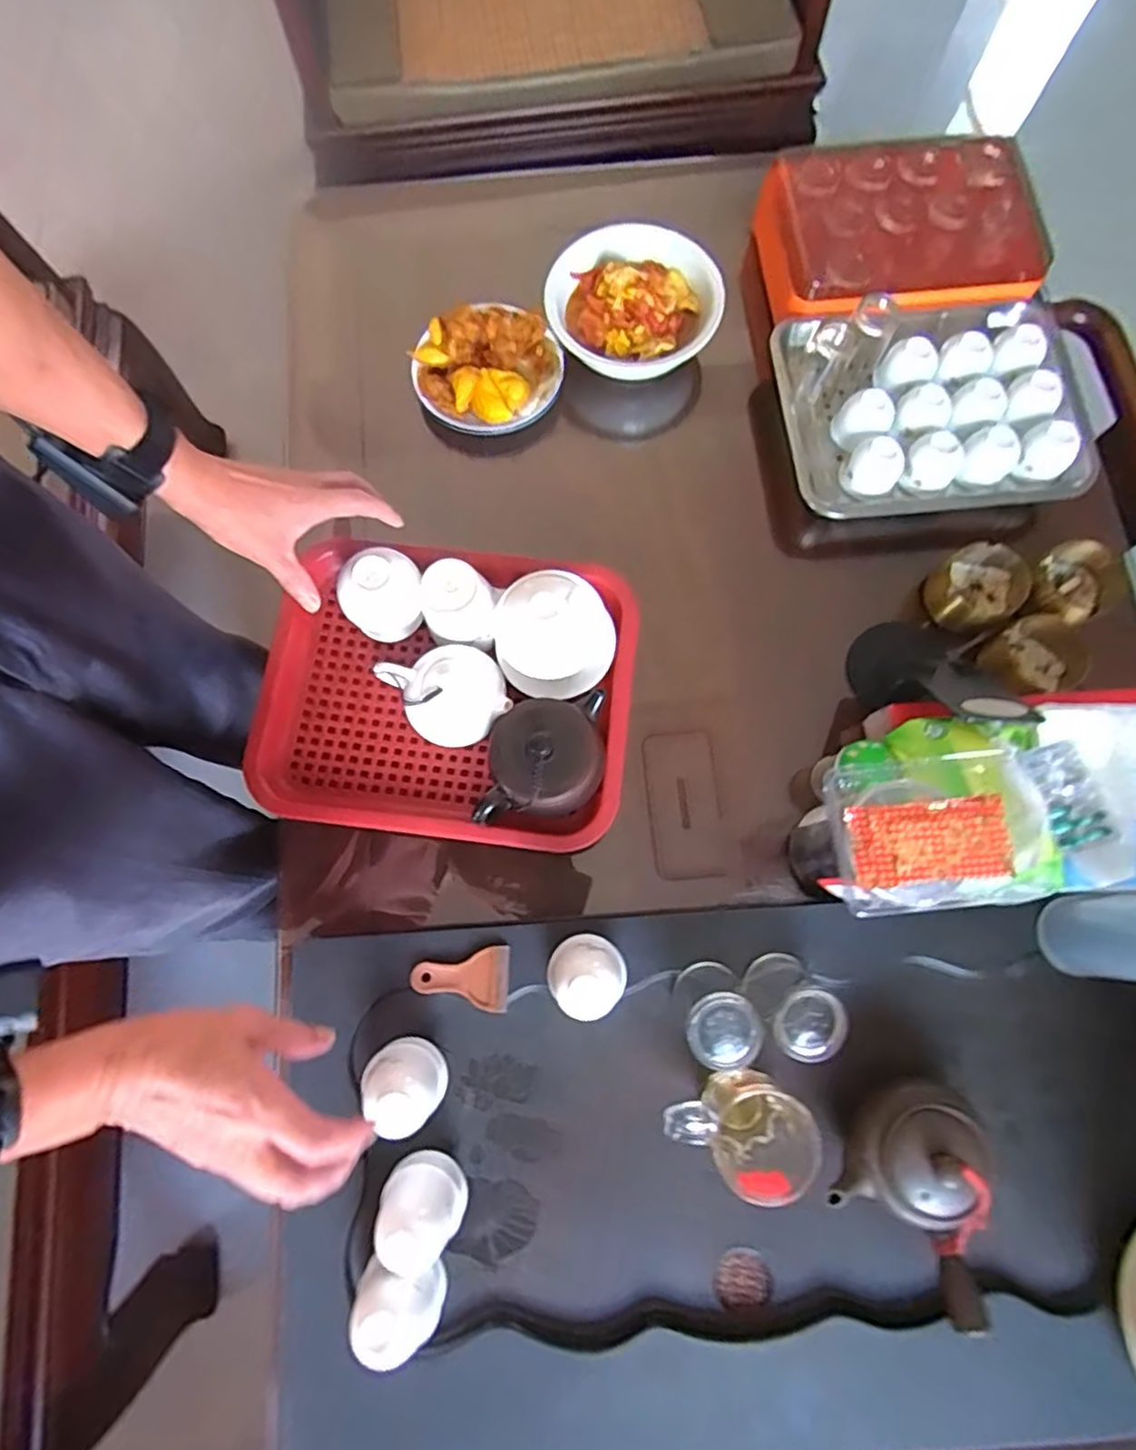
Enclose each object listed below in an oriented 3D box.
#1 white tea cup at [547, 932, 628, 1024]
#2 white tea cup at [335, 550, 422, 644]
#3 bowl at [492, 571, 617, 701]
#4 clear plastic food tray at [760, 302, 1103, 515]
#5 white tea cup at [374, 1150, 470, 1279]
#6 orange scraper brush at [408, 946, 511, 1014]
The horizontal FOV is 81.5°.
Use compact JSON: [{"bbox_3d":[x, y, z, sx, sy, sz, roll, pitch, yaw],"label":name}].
[{"bbox_3d":[0.013,0.189,0.500,0.055,0.065,0.055,0,77,1],"label":"white tea cup"},{"bbox_3d":[-0.167,-0.116,0.598,0.071,0.072,0.059,-17,77,-3],"label":"white tea cup"},{"bbox_3d":[-0.012,-0.079,0.569,0.102,0.068,0.104,0,77,1],"label":"bowl"},{"bbox_3d":[0.355,-0.320,0.653,0.275,0.067,0.234,-4,77,0],"label":"clear plastic food tray"},{"bbox_3d":[-0.106,0.343,0.465,0.056,0.066,0.056,0,77,1],"label":"white tea cup"},{"bbox_3d":[-0.085,0.200,0.526,0.075,0.011,0.048,4,77,2],"label":"orange scraper brush"}]

